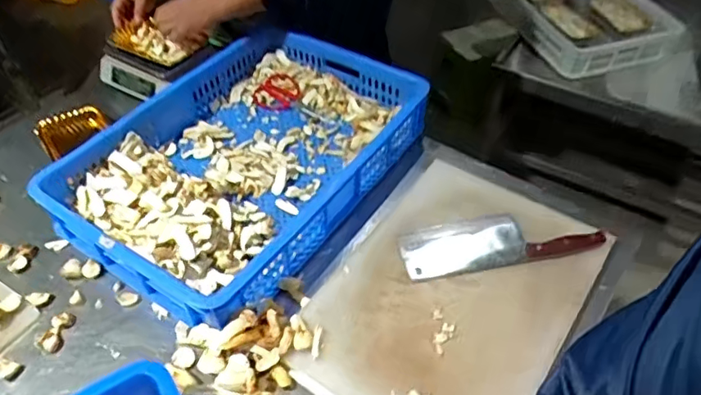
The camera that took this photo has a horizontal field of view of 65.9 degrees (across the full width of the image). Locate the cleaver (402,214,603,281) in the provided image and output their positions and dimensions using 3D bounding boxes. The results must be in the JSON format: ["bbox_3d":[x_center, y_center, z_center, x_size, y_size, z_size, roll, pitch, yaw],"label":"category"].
[{"bbox_3d":[0.220,0.058,0.807,0.279,0.022,0.095,-7,47,-4],"label":"cleaver"}]

